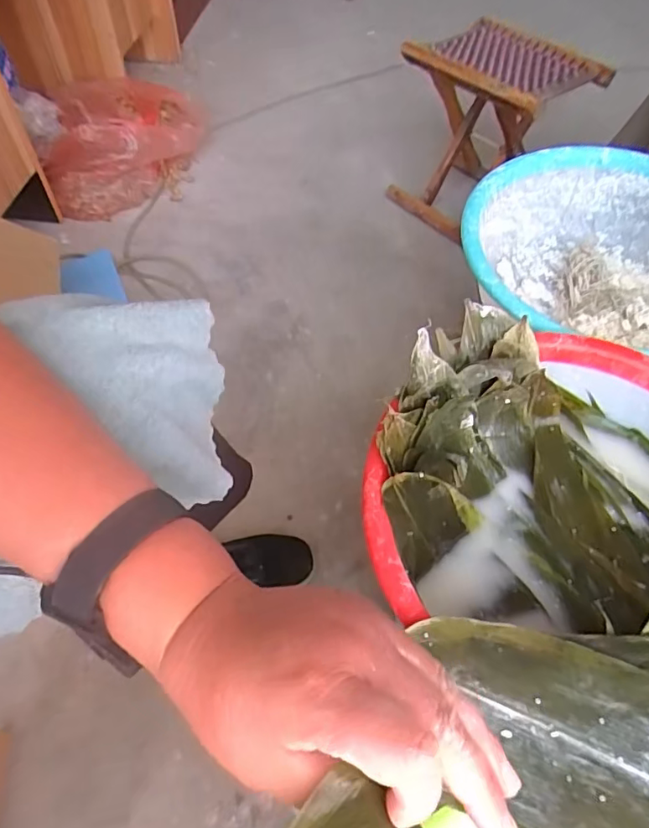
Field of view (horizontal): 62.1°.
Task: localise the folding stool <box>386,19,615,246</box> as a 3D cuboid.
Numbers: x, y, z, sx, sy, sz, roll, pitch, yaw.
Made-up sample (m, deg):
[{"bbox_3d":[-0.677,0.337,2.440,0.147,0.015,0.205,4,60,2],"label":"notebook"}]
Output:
[{"bbox_3d":[0.318,-0.548,1.088,0.224,0.321,0.282,-28,61,-18],"label":"folding stool"}]

